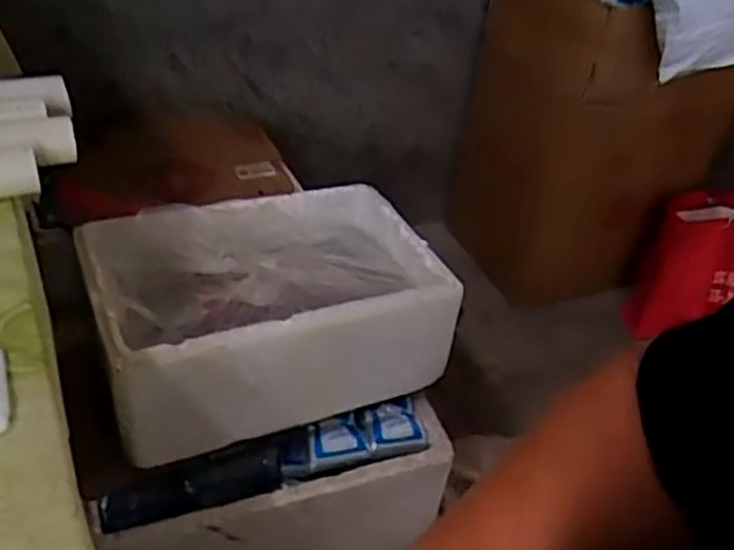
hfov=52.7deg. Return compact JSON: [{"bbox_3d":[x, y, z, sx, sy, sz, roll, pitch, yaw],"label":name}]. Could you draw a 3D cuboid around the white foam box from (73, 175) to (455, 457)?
[{"bbox_3d":[-0.107,0.041,0.886,0.402,0.165,0.249,-12,43,-22],"label":"white foam box"}]

